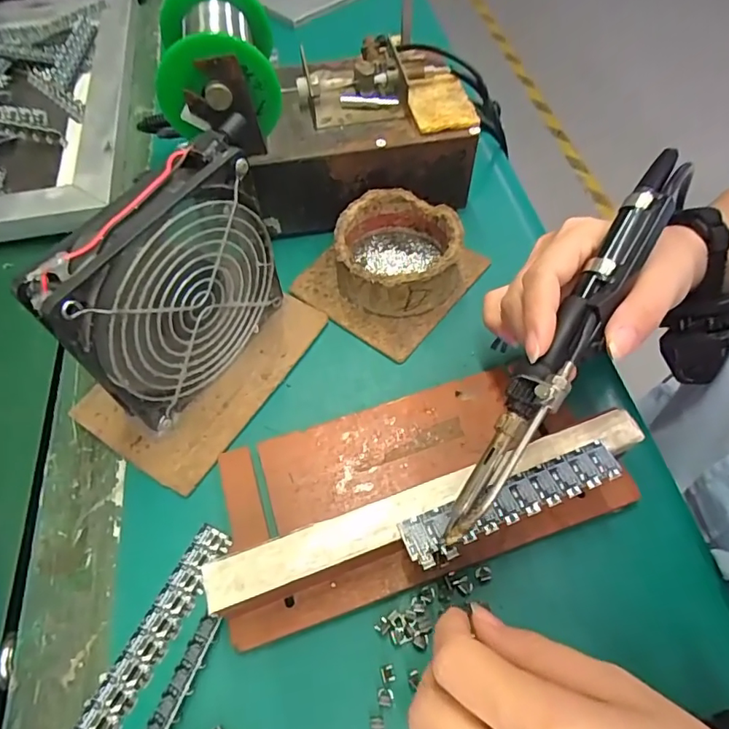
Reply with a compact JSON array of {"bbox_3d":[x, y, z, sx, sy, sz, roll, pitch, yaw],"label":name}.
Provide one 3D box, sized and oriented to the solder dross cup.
[{"bbox_3d":[0.023,-0.075,0.342,0.080,0.039,0.081,-1,59,2],"label":"solder dross cup"}]

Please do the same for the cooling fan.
[{"bbox_3d":[-0.096,-0.037,0.271,0.024,0.126,0.121,28,65,18],"label":"cooling fan"}]

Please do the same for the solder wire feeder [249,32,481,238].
[{"bbox_3d":[-0.006,-0.172,0.376,0.160,0.080,0.118,-5,59,-1],"label":"solder wire feeder"}]

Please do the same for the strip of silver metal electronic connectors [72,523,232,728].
[{"bbox_3d":[-0.102,0.131,0.244,0.021,0.004,0.109,24,63,15],"label":"strip of silver metal electronic connectors"}]

